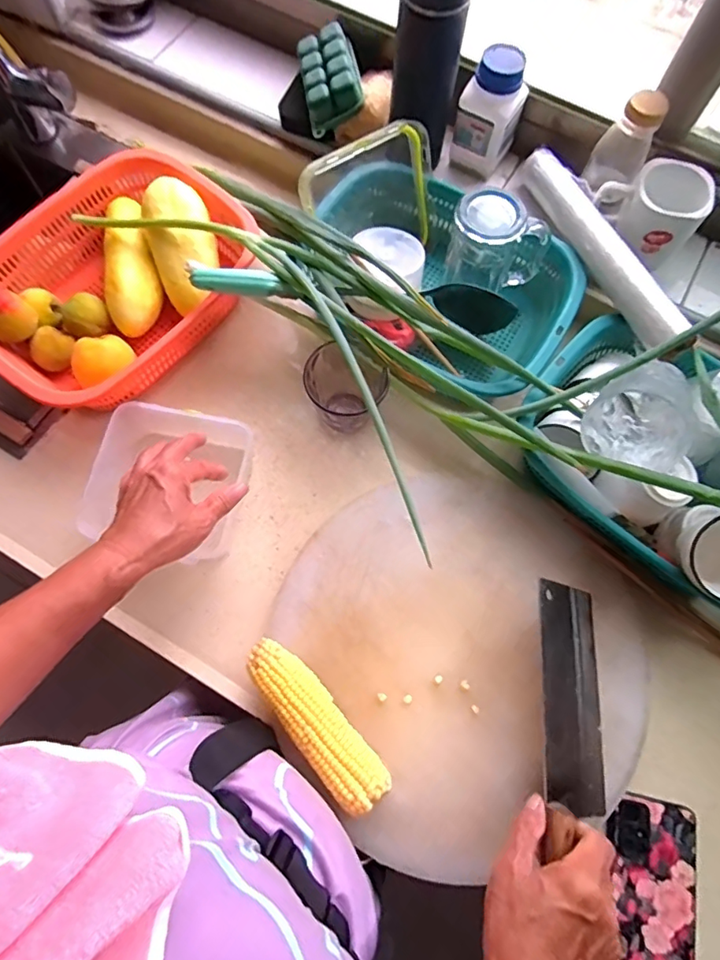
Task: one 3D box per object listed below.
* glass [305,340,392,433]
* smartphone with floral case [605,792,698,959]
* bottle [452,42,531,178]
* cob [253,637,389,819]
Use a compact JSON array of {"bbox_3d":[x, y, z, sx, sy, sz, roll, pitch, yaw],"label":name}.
[{"bbox_3d":[-0.017,-0.094,0.568,0.089,0.080,0.078,32,74,9],"label":"glass"},{"bbox_3d":[0.257,0.375,0.461,0.078,0.012,0.161,14,72,3],"label":"smartphone with floral case"},{"bbox_3d":[0.149,-0.426,0.603,0.061,0.111,0.055,36,75,9],"label":"bottle"},{"bbox_3d":[-0.040,0.213,0.464,0.045,0.052,0.158,-39,77,-13],"label":"cob"}]

